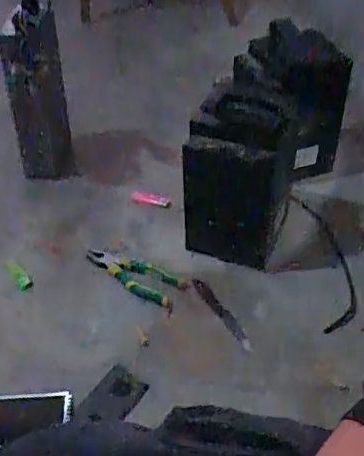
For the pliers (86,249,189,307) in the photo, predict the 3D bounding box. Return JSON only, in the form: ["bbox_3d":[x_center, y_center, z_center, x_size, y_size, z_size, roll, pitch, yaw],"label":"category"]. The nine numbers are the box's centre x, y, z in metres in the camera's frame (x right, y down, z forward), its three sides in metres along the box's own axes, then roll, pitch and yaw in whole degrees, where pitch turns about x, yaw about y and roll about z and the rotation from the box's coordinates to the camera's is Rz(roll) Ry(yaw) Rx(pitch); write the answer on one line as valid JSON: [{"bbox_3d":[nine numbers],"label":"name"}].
[{"bbox_3d":[-0.096,0.088,1.105,0.226,0.024,0.078,23,48,25],"label":"pliers"}]

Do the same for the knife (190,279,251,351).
[{"bbox_3d":[0.064,0.143,0.999,0.023,0.018,0.173,-22,46,-20],"label":"knife"}]

